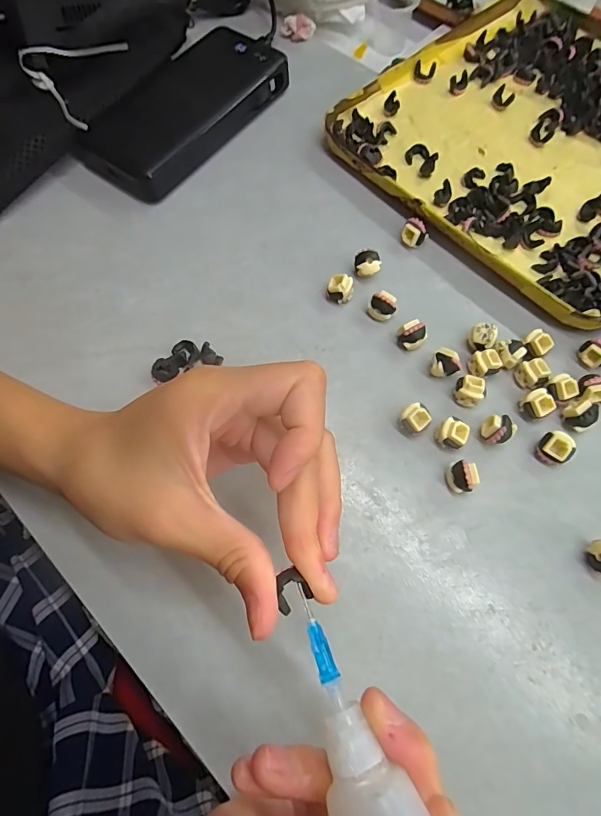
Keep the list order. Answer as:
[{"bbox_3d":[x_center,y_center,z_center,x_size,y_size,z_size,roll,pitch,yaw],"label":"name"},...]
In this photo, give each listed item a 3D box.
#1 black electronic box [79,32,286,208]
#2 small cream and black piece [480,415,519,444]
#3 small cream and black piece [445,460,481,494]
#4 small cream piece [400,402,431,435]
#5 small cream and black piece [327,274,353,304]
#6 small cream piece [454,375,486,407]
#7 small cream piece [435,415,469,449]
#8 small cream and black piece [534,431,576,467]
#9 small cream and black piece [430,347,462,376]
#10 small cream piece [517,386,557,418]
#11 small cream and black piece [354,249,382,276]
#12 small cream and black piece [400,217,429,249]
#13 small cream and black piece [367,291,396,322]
[{"bbox_3d":[-0.085,-0.223,0.332,0.073,0.027,0.158,36,74,15],"label":"black electronic box"},{"bbox_3d":[0.106,0.012,0.239,0.016,0.016,0.014,-21,69,-6],"label":"small cream and black piece"},{"bbox_3d":[0.084,0.036,0.230,0.012,0.015,0.016,0,69,2],"label":"small cream and black piece"},{"bbox_3d":[0.063,0.007,0.243,0.016,0.014,0.014,-43,73,-13],"label":"small cream piece"},{"bbox_3d":[0.025,-0.073,0.275,0.015,0.016,0.010,4,69,4],"label":"small cream and black piece"},{"bbox_3d":[0.095,-0.009,0.249,0.016,0.013,0.014,28,72,12],"label":"small cream piece"},{"bbox_3d":[0.082,0.014,0.240,0.015,0.013,0.014,30,73,13],"label":"small cream piece"},{"bbox_3d":[0.134,0.022,0.235,0.015,0.014,0.016,-35,71,-11],"label":"small cream and black piece"},{"bbox_3d":[0.083,-0.024,0.254,0.015,0.017,0.013,28,72,12],"label":"small cream and black piece"},{"bbox_3d":[0.131,-0.002,0.244,0.013,0.014,0.014,-28,70,-9],"label":"small cream piece"},{"bbox_3d":[0.042,-0.090,0.281,0.016,0.013,0.015,-1,69,2],"label":"small cream and black piece"},{"bbox_3d":[0.074,-0.114,0.288,0.015,0.016,0.011,31,73,13],"label":"small cream and black piece"},{"bbox_3d":[0.050,-0.061,0.269,0.015,0.015,0.011,23,71,11],"label":"small cream and black piece"}]

